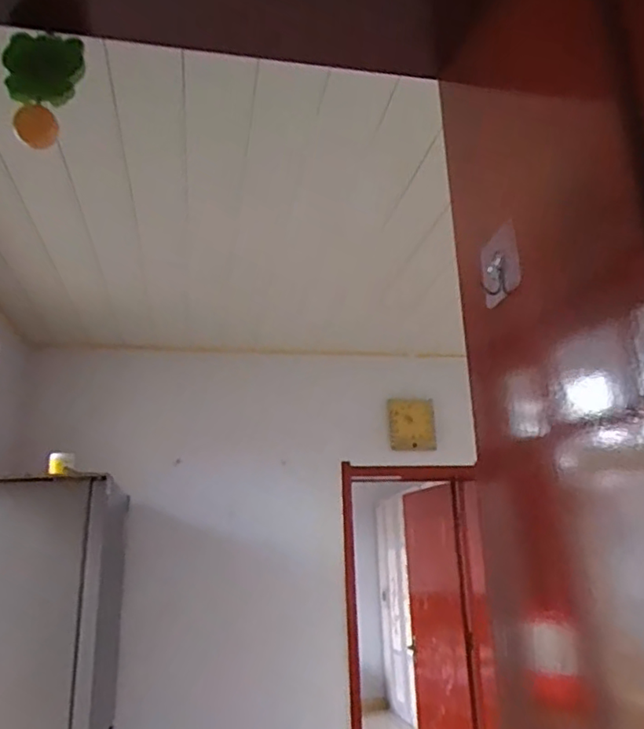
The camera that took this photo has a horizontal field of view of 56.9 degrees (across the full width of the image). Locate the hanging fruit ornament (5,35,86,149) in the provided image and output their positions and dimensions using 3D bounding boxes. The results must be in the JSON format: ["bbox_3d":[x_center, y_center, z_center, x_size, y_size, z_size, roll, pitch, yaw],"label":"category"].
[{"bbox_3d":[-0.260,-0.253,0.549,0.053,0.097,0.055,-17,-24,39],"label":"hanging fruit ornament"}]

